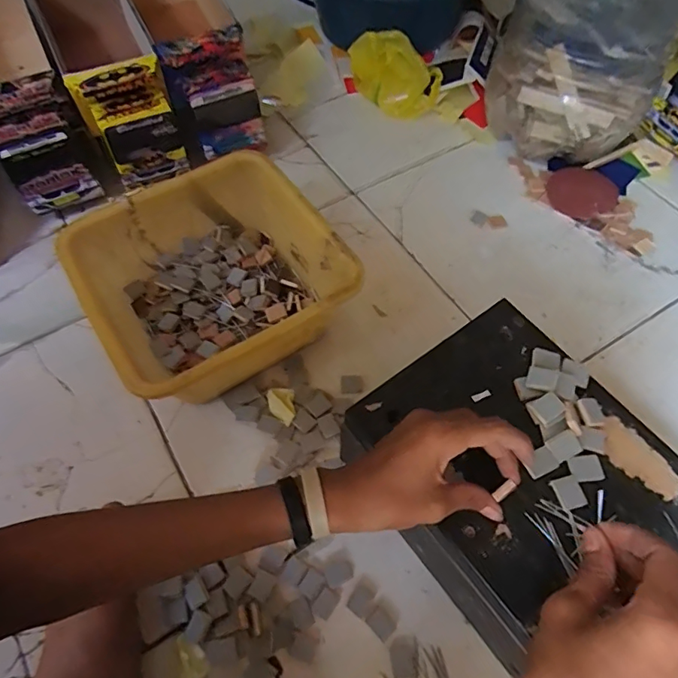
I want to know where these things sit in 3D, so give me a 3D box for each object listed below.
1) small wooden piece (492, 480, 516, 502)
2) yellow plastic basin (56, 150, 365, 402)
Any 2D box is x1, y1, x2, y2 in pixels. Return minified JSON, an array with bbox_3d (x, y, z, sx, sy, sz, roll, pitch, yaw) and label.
[{"bbox_3d":[0.128,0.117,0.380,0.018,0.004,0.008,-33,69,-9],"label":"small wooden piece"},{"bbox_3d":[-0.141,-0.063,0.596,0.272,0.124,0.262,-32,65,-17],"label":"yellow plastic basin"}]

